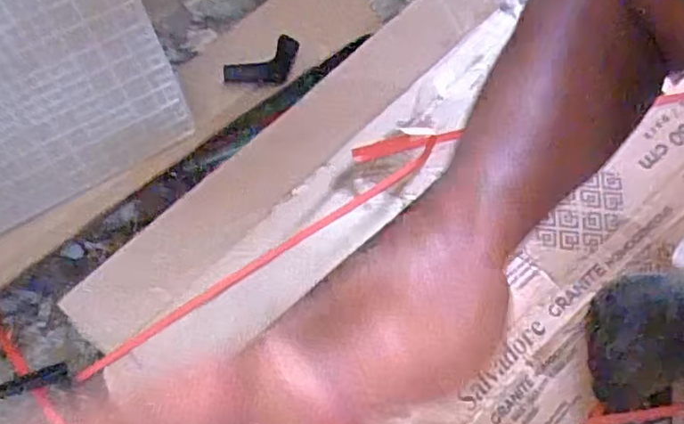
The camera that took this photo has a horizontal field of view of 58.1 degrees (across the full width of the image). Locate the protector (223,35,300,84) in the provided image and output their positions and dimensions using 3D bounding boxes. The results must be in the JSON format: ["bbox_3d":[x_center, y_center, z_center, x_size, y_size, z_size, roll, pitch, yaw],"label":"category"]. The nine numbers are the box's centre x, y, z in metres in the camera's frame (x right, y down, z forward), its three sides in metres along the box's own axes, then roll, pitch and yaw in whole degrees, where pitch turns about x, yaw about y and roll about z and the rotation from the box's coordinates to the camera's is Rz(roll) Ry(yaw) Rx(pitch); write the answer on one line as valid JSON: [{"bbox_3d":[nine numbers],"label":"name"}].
[{"bbox_3d":[-0.083,-0.158,0.670,0.095,0.045,0.015,-16,57,31],"label":"protector"}]

